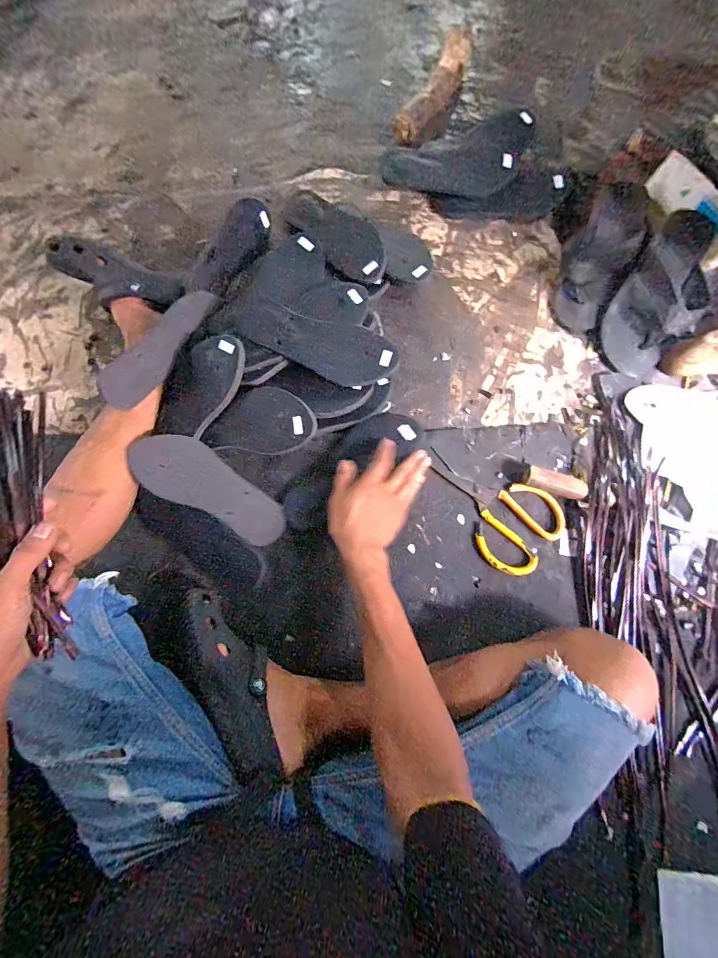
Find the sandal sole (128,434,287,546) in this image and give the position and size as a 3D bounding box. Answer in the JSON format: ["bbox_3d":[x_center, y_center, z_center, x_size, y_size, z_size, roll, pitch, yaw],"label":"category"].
[{"bbox_3d":[-0.221,0.010,0.580,0.244,0.009,0.094,28,68,-4],"label":"sandal sole"}]

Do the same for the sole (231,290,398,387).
[{"bbox_3d":[-0.072,-0.222,0.606,0.268,0.034,0.095,22,79,5],"label":"sole"}]

